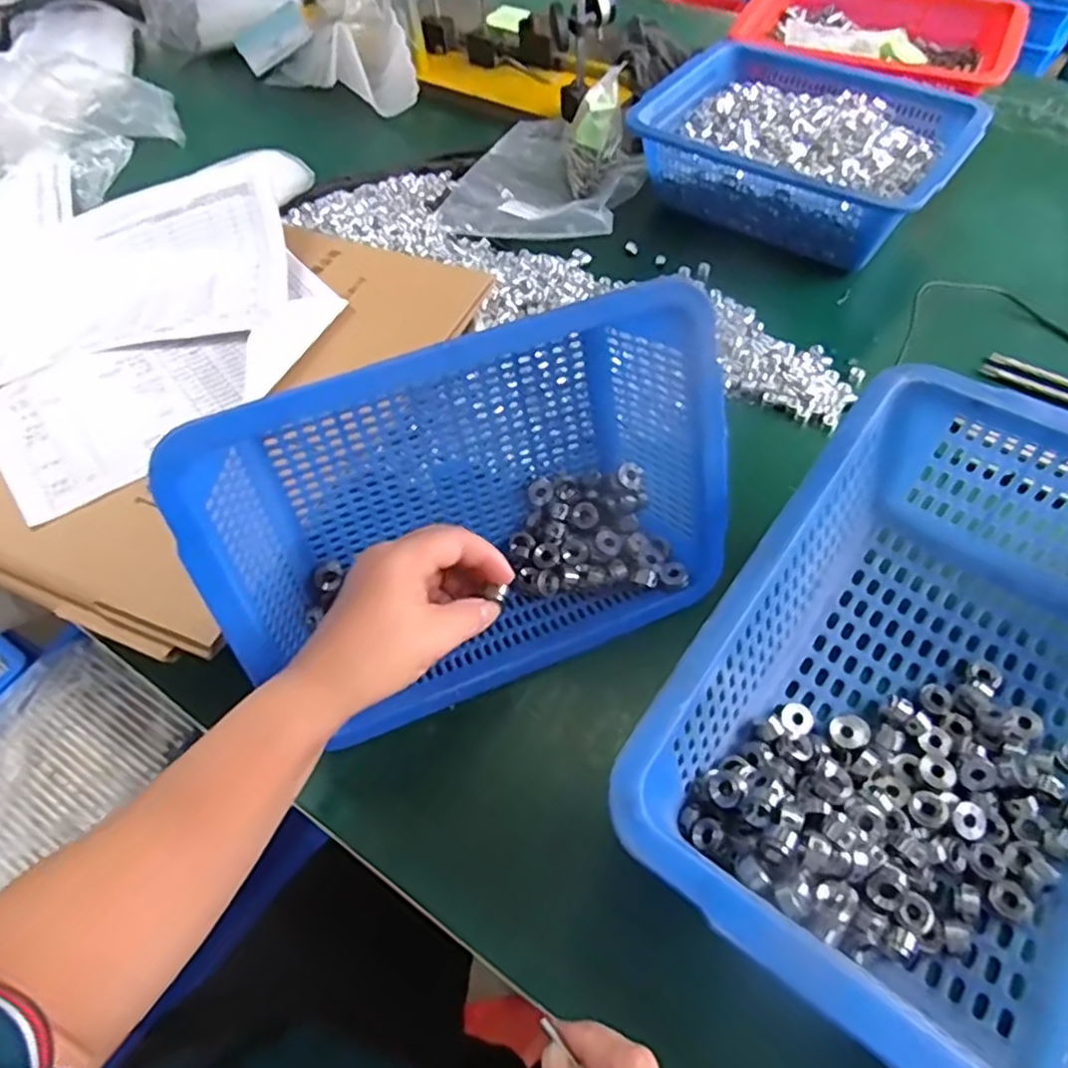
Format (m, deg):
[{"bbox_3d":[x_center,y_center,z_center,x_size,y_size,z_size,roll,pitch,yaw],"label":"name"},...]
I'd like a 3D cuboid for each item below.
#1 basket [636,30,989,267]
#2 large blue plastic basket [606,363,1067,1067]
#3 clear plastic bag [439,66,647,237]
[{"bbox_3d":[0.287,-0.408,0.745,0.306,0.089,0.227,34,64,23],"label":"basket"},{"bbox_3d":[0.235,0.099,0.383,0.263,0.124,0.349,31,63,21],"label":"large blue plastic basket"},{"bbox_3d":[0.015,-0.407,0.762,0.182,0.089,0.225,15,58,12],"label":"clear plastic bag"}]

